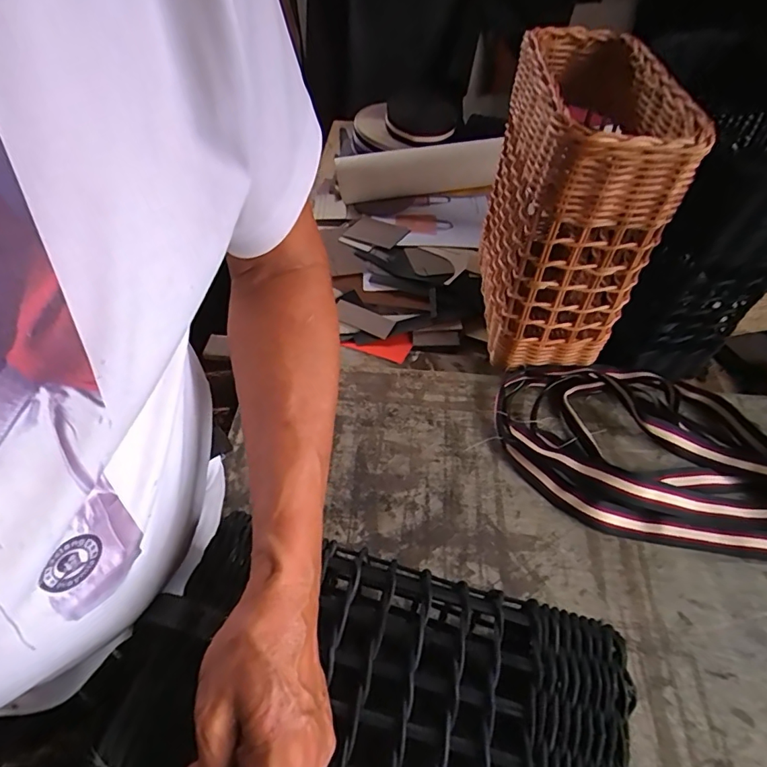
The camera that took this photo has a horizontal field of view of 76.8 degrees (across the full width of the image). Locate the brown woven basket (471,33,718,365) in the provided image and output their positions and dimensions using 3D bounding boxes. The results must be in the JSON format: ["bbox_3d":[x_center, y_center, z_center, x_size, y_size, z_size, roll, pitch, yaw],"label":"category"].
[{"bbox_3d":[0.197,-0.205,0.561,0.123,0.282,0.293,2,51,1],"label":"brown woven basket"}]

